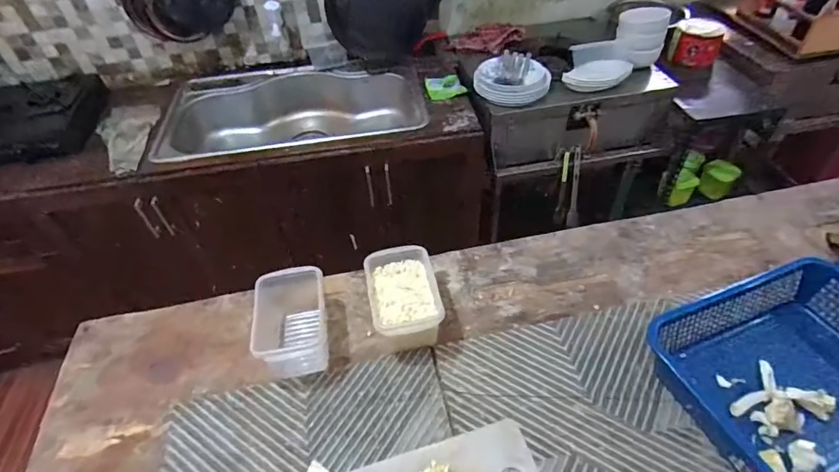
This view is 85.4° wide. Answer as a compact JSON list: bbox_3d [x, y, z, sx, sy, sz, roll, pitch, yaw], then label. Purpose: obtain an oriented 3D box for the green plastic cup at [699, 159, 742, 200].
[{"bbox_3d":[1.034,-0.205,1.571,0.098,0.111,0.113,23,52,25],"label":"green plastic cup"}]

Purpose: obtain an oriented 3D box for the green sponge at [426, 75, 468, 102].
[{"bbox_3d":[0.080,-0.487,1.480,0.116,0.028,0.107,-17,45,-10],"label":"green sponge"}]

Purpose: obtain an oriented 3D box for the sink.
[{"bbox_3d":[-0.407,-0.371,1.544,0.820,0.200,0.484,-6,46,-1],"label":"sink"}]

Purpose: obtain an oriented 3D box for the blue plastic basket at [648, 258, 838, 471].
[{"bbox_3d":[0.511,0.181,0.605,0.299,0.082,0.257,-18,46,-11],"label":"blue plastic basket"}]

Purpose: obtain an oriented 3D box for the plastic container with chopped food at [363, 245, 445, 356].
[{"bbox_3d":[-0.024,0.105,0.740,0.102,0.096,0.150,-11,45,-5],"label":"plastic container with chopped food"}]

